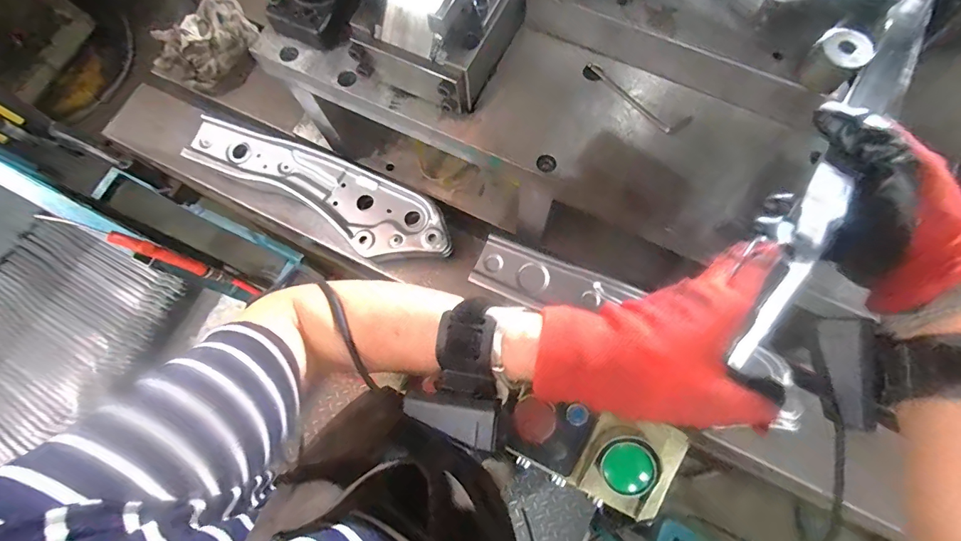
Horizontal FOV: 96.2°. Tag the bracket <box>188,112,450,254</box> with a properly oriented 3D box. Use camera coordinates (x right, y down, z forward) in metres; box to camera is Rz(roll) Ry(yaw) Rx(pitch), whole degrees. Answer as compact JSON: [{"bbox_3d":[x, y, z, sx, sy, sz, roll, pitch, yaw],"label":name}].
[{"bbox_3d":[-0.244,-0.128,0.649,0.427,0.030,0.117,26,76,9],"label":"bracket"}]

